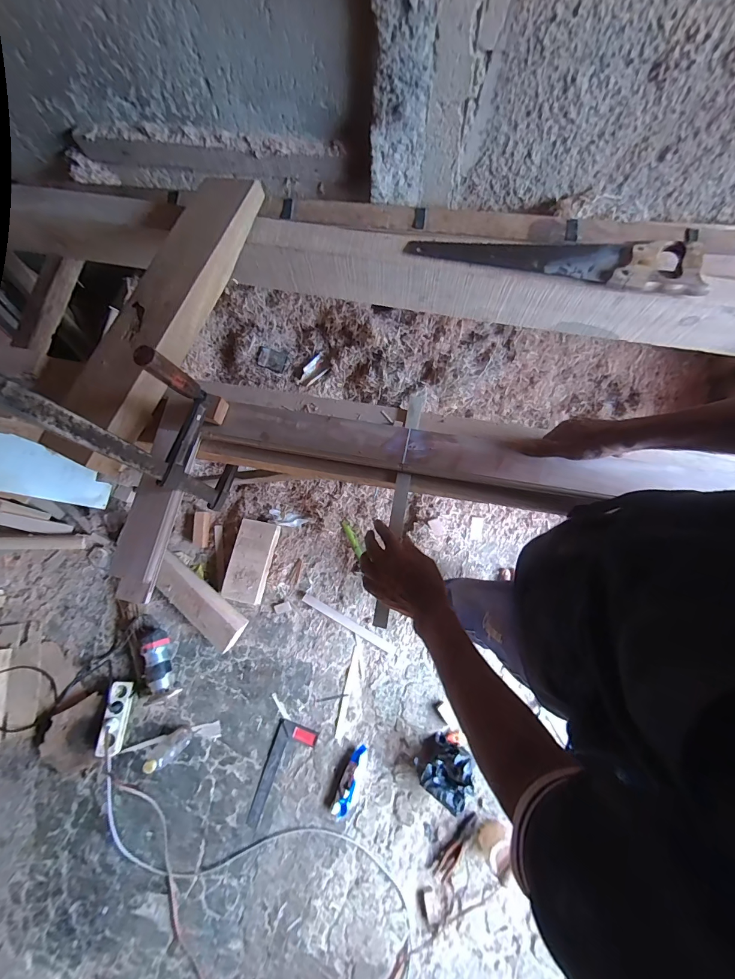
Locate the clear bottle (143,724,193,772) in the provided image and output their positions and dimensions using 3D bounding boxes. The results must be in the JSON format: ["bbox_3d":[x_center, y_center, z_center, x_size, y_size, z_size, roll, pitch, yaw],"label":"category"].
[{"bbox_3d":[-0.576,0.750,1.063,0.067,0.182,0.064,0,75,1],"label":"clear bottle"}]

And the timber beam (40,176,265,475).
[{"bbox_3d":[-0.362,-0.314,0.654,0.129,0.061,0.573,25,82,1],"label":"timber beam"}]

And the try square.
[{"bbox_3d":[-0.261,0.872,1.124,0.126,0.016,0.295,18,76,5],"label":"try square"}]

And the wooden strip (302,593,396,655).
[{"bbox_3d":[-0.062,0.442,1.217,0.343,0.012,0.030,29,77,8],"label":"wooden strip"}]

